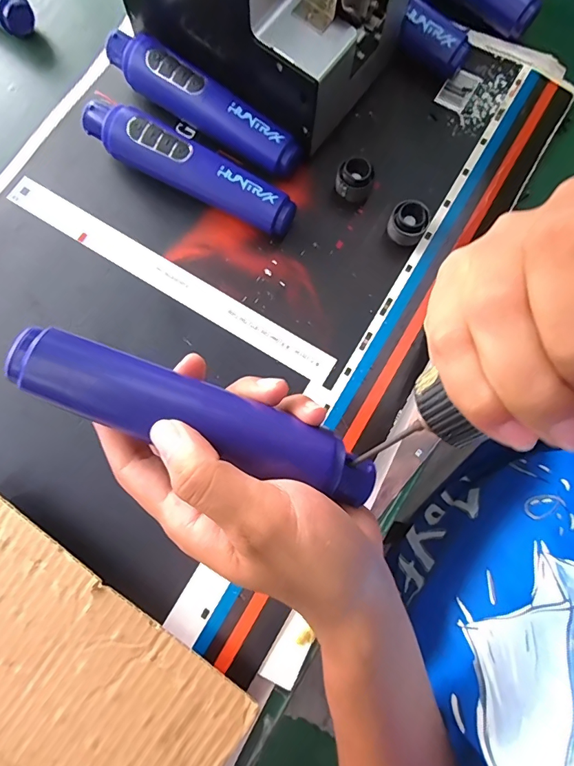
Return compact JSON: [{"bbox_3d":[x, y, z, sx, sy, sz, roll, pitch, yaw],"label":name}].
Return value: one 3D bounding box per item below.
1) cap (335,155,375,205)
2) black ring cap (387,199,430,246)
[{"bbox_3d":[0.054,-0.162,0.342,0.028,0.025,0.028,0,79,-2],"label":"cap"},{"bbox_3d":[0.094,-0.123,0.334,0.028,0.027,0.026,0,79,-2],"label":"black ring cap"}]

